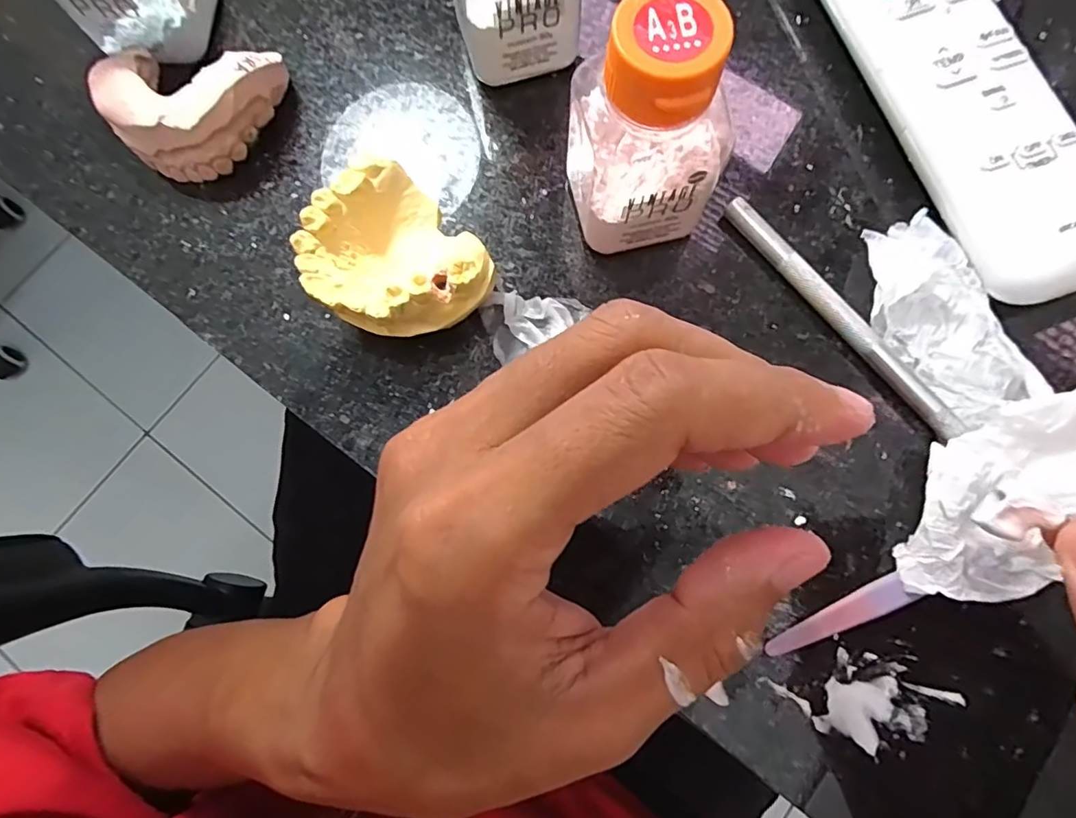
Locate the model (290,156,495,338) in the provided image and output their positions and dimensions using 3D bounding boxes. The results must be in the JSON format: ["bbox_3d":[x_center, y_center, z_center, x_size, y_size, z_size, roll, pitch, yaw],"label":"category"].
[{"bbox_3d":[-0.047,-0.046,0.180,0.048,0.031,0.055,-40,80,-7],"label":"model"}]

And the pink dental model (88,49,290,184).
[{"bbox_3d":[-0.125,-0.109,0.196,0.060,0.024,0.044,-2,78,0],"label":"pink dental model"}]

